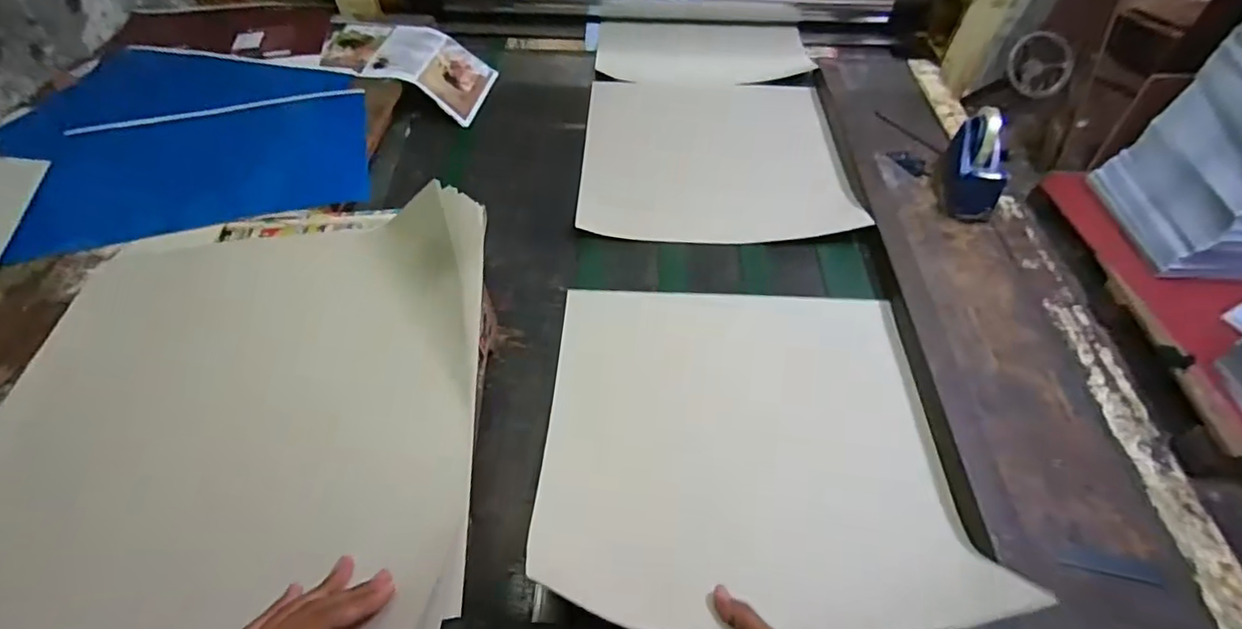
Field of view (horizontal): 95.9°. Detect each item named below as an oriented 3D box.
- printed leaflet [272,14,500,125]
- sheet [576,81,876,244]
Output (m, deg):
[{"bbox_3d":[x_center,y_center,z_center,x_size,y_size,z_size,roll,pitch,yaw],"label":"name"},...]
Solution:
[{"bbox_3d":[-0.434,-0.476,1.068,0.345,0.075,0.200,8,52,6],"label":"printed leaflet"},{"bbox_3d":[0.153,-0.304,0.989,0.434,0.060,0.489,1,52,0],"label":"sheet"}]

